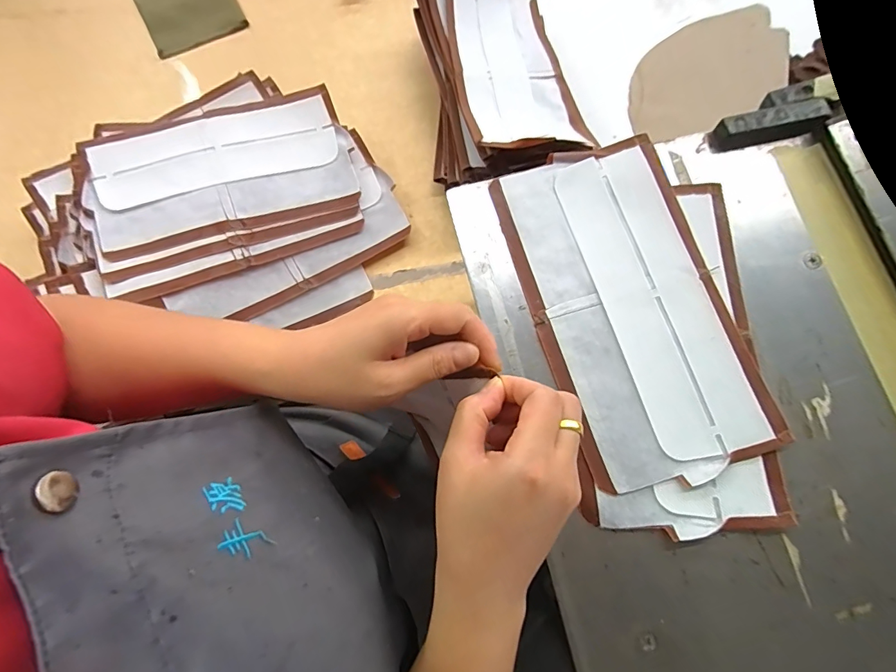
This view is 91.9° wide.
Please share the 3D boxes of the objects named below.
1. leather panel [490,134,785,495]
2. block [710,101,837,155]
[{"bbox_3d":[0.121,-0.022,0.291,0.123,0.008,0.225,-17,78,-3],"label":"leather panel"},{"bbox_3d":[0.237,-0.155,0.317,0.082,0.016,0.021,-14,78,-3],"label":"block"}]

